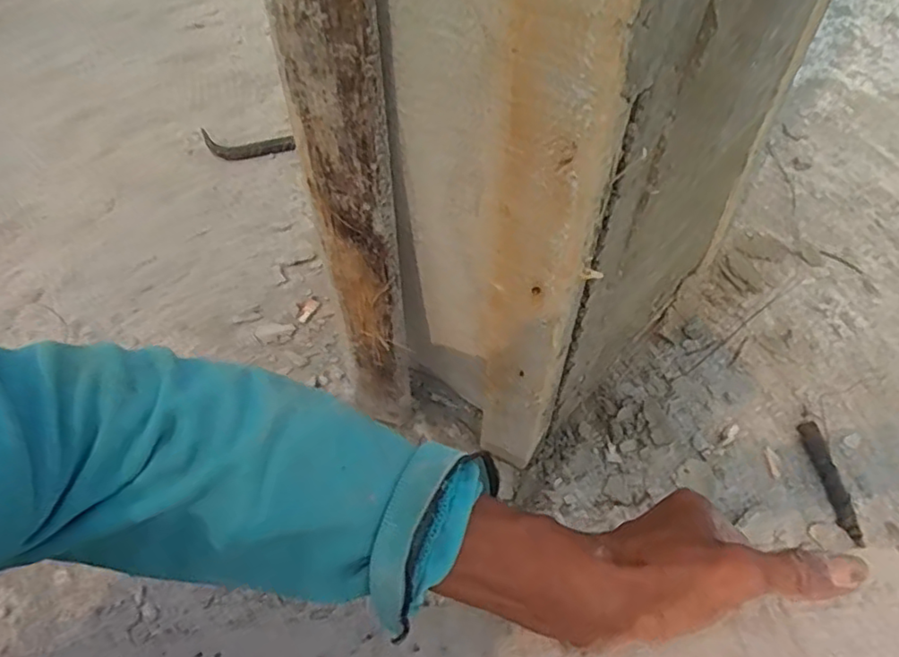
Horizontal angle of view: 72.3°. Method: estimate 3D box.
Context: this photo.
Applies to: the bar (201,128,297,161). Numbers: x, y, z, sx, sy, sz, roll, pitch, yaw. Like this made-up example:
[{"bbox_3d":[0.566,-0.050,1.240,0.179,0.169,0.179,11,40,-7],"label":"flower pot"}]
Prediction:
[{"bbox_3d":[-0.315,-0.281,0.950,0.149,0.015,0.048,7,56,3],"label":"bar"}]

